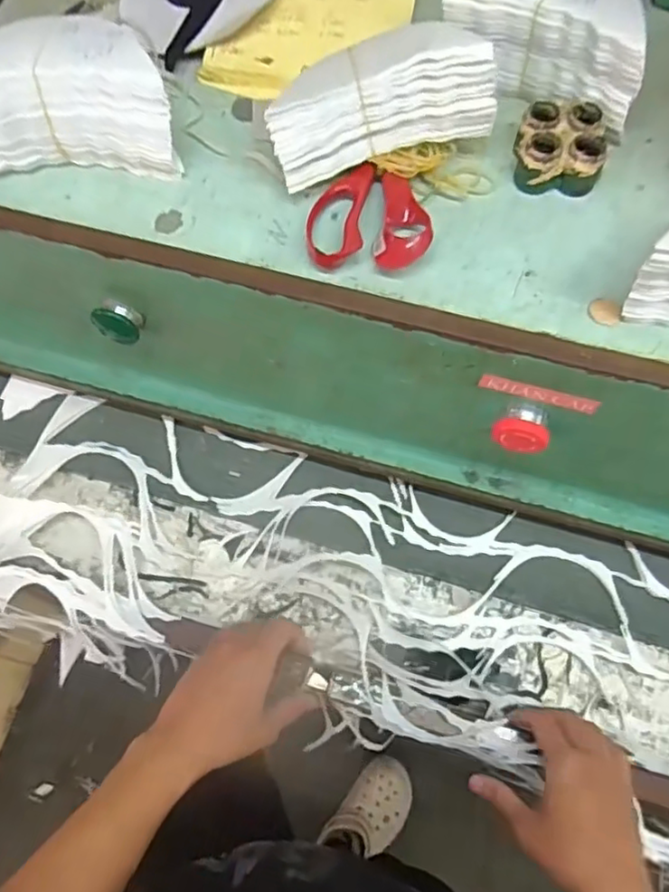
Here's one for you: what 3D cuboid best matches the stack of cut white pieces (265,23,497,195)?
[{"bbox_3d":[0.026,-0.234,0.415,0.143,0.064,0.079,-15,68,7],"label":"stack of cut white pieces"}]

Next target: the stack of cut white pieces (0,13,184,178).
[{"bbox_3d":[-0.180,-0.232,0.426,0.142,0.078,0.070,-1,68,0],"label":"stack of cut white pieces"}]

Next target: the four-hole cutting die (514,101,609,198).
[{"bbox_3d":[0.154,-0.205,0.438,0.056,0.034,0.055,2,68,1],"label":"four-hole cutting die"}]

